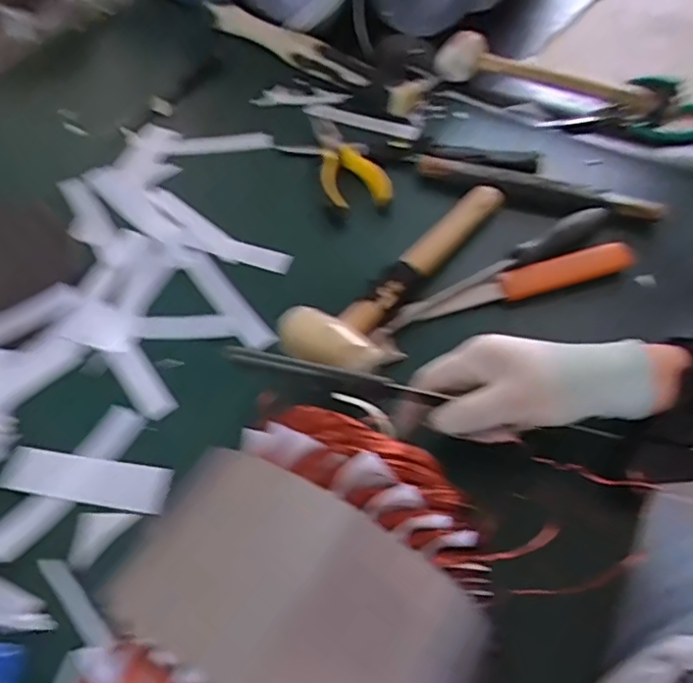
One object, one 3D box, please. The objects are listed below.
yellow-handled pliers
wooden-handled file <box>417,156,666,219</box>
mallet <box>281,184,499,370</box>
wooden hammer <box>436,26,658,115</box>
[{"bbox_3d":[-0.006,-0.194,0.594,0.064,0.014,0.154,-16,58,-10],"label":"yellow-handled pliers"},{"bbox_3d":[0.188,-0.154,0.567,0.234,0.024,0.029,15,58,10],"label":"wooden-handled file"},{"bbox_3d":[0.056,-0.062,0.500,0.079,0.053,0.269,33,60,19],"label":"mallet"},{"bbox_3d":[0.231,-0.308,0.683,0.256,0.049,0.057,21,59,14],"label":"wooden hammer"}]

